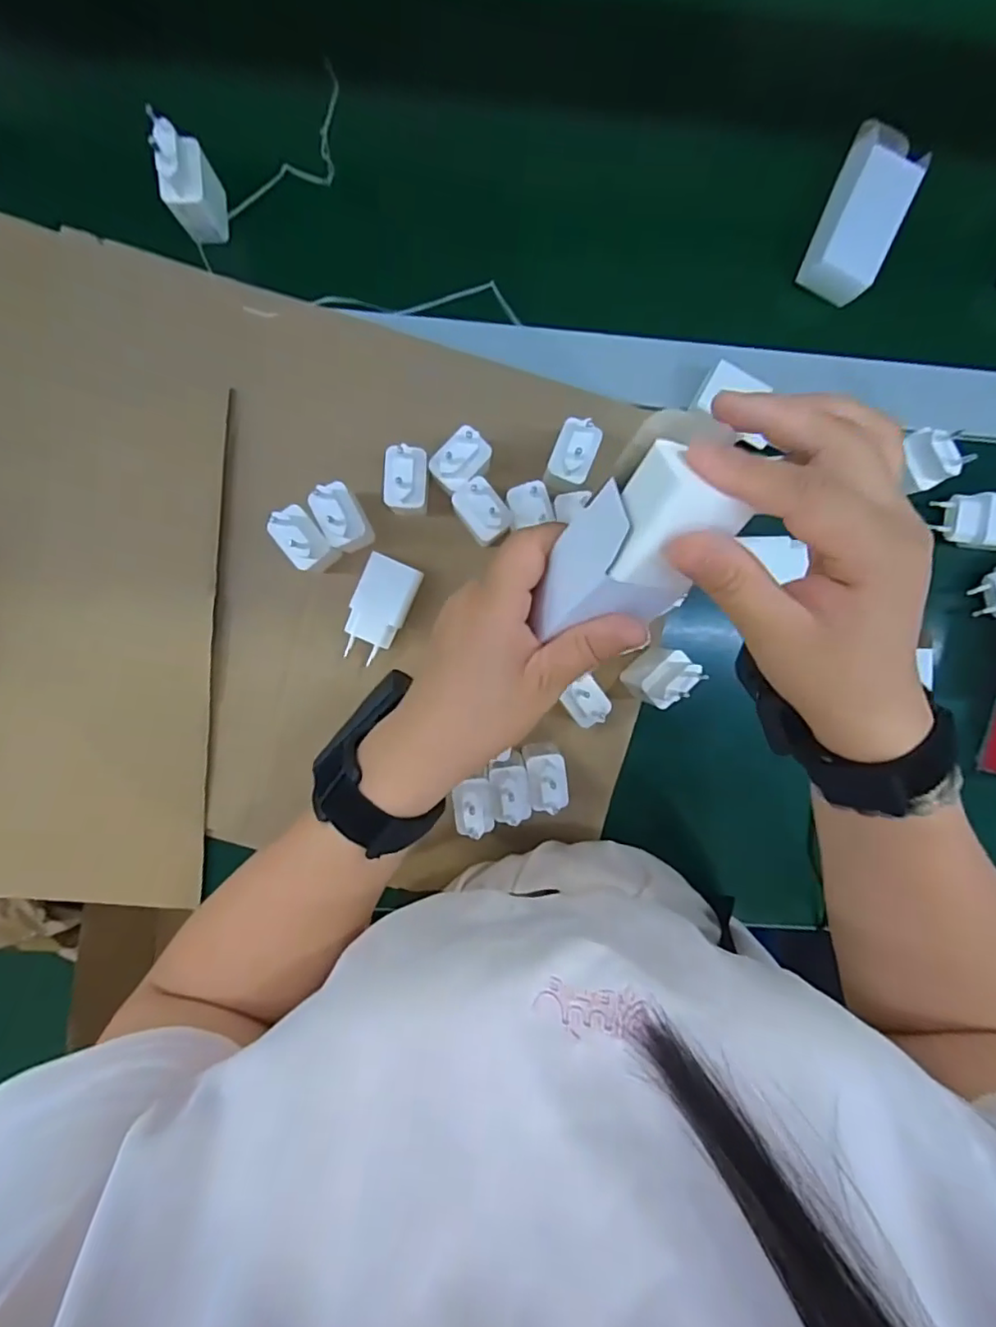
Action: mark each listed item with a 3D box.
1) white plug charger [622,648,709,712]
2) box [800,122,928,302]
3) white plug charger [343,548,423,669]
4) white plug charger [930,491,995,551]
[{"bbox_3d":[0.118,0.010,0.427,0.029,0.064,0.040,38,93,-6],"label":"white plug charger"},{"bbox_3d":[0.270,-0.332,0.432,0.051,0.027,0.117,24,95,-5],"label":"box"},{"bbox_3d":[-0.087,-0.040,0.432,0.039,0.025,0.076,24,95,-5],"label":"white plug charger"},{"bbox_3d":[0.376,-0.109,0.448,0.070,0.020,0.041,4,96,-3],"label":"white plug charger"}]

